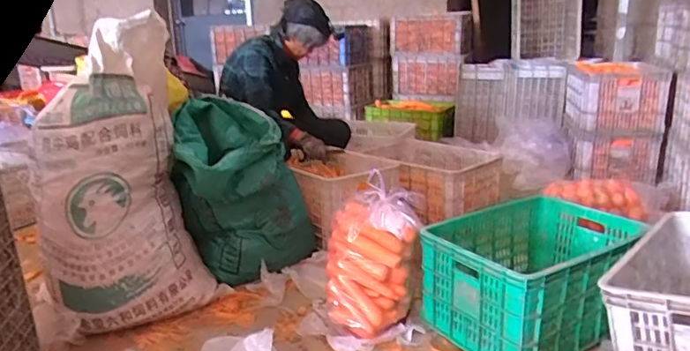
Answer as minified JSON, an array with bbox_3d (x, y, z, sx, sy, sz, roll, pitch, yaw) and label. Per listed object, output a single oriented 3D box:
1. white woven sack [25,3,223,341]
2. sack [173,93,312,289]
[{"bbox_3d":[-0.571,0.013,1.322,0.394,0.721,0.206,-11,18,-29],"label":"white woven sack"},{"bbox_3d":[-0.301,0.039,1.587,0.386,0.496,0.347,-4,16,-7],"label":"sack"}]

